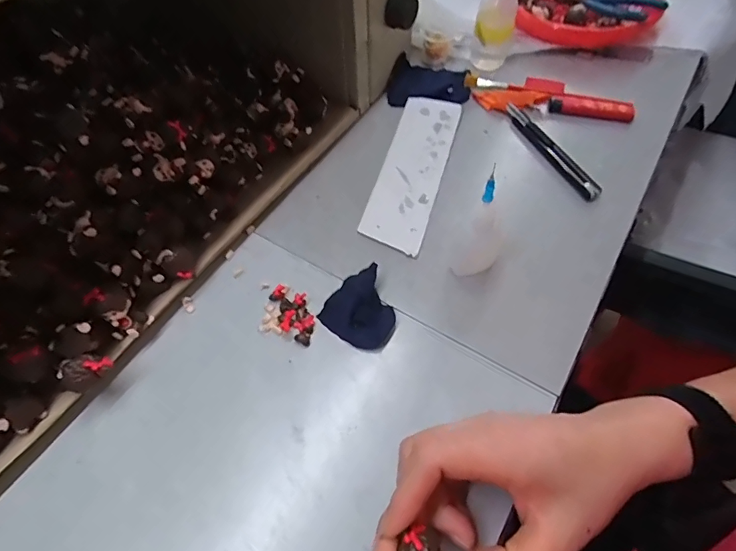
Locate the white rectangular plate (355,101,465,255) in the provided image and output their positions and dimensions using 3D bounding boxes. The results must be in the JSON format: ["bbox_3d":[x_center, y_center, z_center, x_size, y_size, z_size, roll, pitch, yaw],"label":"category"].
[{"bbox_3d":[0.041,-0.099,0.410,0.055,0.006,0.181,14,60,10],"label":"white rectangular plate"}]

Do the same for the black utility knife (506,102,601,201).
[{"bbox_3d":[0.169,-0.122,0.422,0.016,0.008,0.139,-19,60,-11],"label":"black utility knife"}]

